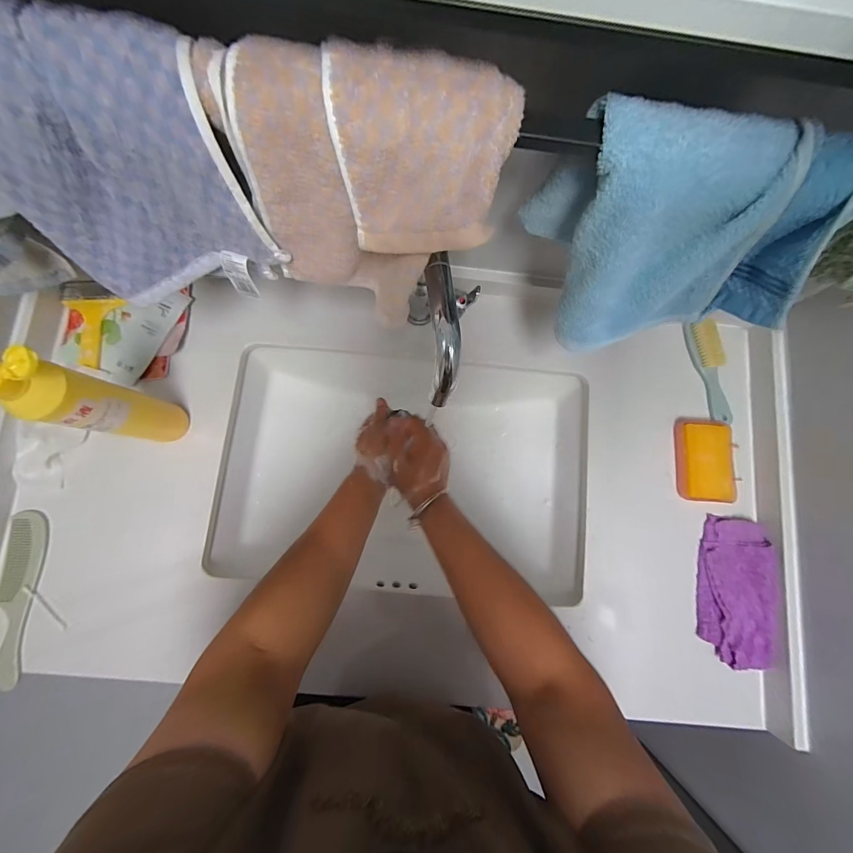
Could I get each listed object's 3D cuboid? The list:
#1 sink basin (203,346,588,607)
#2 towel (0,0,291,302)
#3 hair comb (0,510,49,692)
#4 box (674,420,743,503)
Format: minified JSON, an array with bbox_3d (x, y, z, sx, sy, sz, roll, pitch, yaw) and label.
[{"bbox_3d":[-0.033,0.073,0.612,0.529,0.168,0.348,9,81,-2],"label":"sink basin"},{"bbox_3d":[-0.212,-0.174,0.262,0.170,0.180,0.042,-2,63,6],"label":"towel"},{"bbox_3d":[-0.520,0.214,0.463,0.042,0.012,0.205,1,81,-3],"label":"hair comb"},{"bbox_3d":[0.400,0.049,0.525,0.074,0.025,0.111,6,81,-2],"label":"box"}]

